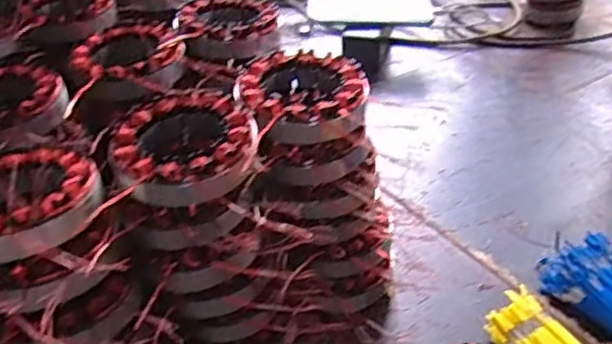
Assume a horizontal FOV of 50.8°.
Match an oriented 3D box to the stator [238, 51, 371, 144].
[{"bbox_3d":[0.000,-0.048,0.437,0.083,0.031,0.092,-4,35,-5],"label":"stator"}]

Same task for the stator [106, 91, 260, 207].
[{"bbox_3d":[-0.074,-0.015,0.401,0.087,0.032,0.086,-4,35,-5],"label":"stator"}]

